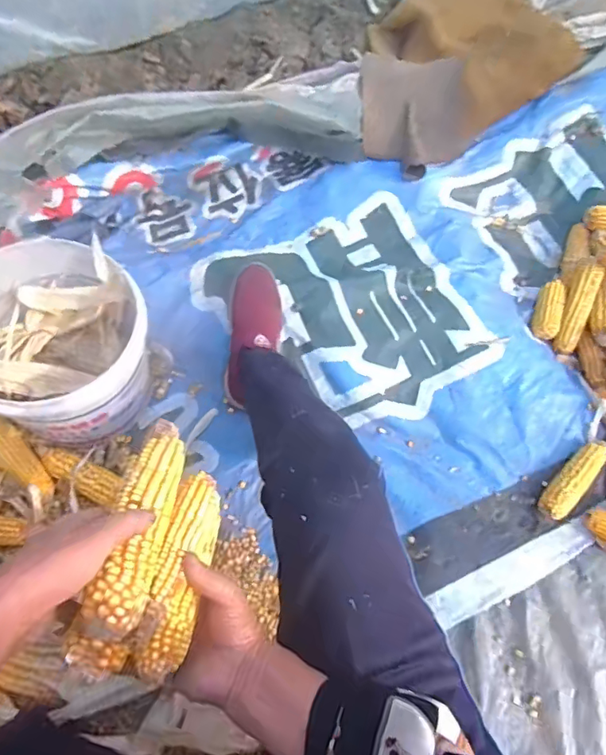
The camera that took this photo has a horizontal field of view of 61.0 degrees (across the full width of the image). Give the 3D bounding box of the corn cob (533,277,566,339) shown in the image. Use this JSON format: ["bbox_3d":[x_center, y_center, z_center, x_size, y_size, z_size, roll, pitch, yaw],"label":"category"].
[{"bbox_3d":[0.484,-0.134,1.016,0.054,0.039,0.118,10,93,5],"label":"corn cob"}]

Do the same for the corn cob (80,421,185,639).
[{"bbox_3d":[-0.136,0.119,0.435,0.042,0.036,0.178,3,46,3],"label":"corn cob"}]

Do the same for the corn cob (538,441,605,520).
[{"bbox_3d":[0.479,0.174,0.899,0.049,0.044,0.165,38,77,13],"label":"corn cob"}]

